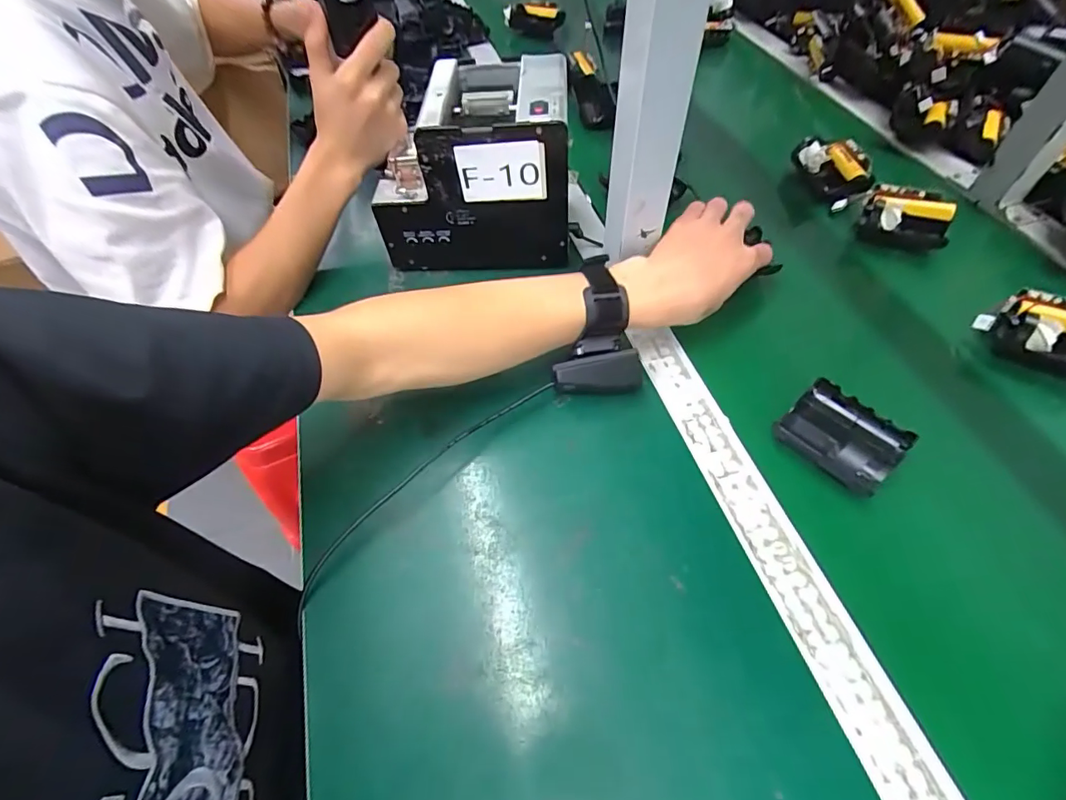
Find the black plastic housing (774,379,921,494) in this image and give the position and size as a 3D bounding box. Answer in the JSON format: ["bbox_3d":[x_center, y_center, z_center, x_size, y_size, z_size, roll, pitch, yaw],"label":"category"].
[{"bbox_3d":[0.235,0.028,0.377,0.067,0.022,0.078,-36,61,-19],"label":"black plastic housing"}]

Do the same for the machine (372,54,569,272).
[{"bbox_3d":[-0.058,-0.231,0.485,0.179,0.137,0.125,-1,56,3],"label":"machine"}]

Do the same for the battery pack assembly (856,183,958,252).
[{"bbox_3d":[0.386,-0.188,0.509,0.076,0.032,0.060,25,61,19],"label":"battery pack assembly"}]

